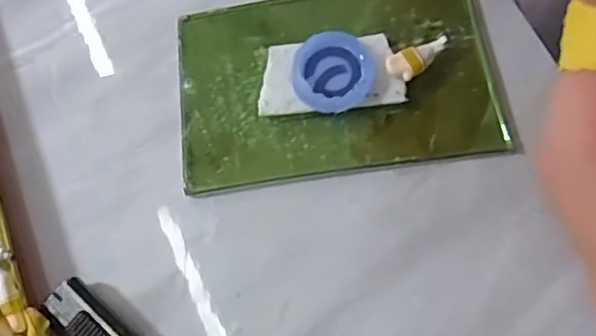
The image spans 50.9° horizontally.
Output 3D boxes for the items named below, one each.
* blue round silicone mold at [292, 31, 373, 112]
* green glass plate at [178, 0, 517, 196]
[{"bbox_3d":[0.011,-0.031,0.207,0.026,0.006,0.027,0,74,1],"label":"blue round silicone mold"},{"bbox_3d":[0.013,-0.031,0.209,0.104,0.011,0.066,-8,74,-1],"label":"green glass plate"}]

